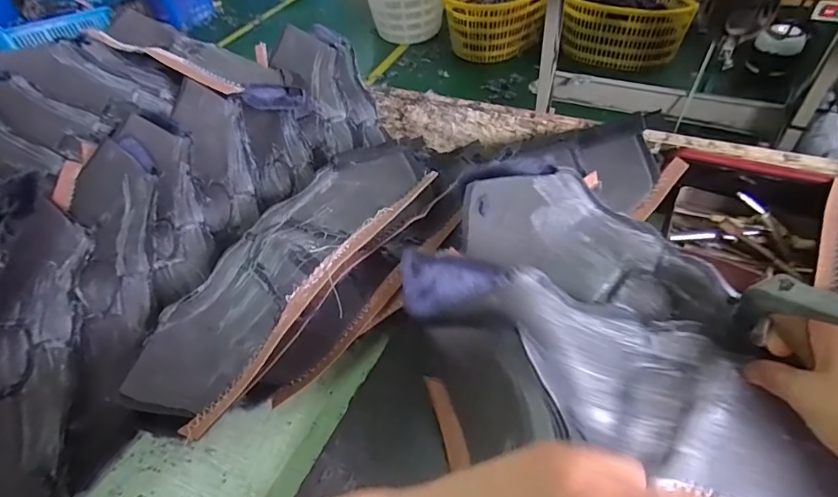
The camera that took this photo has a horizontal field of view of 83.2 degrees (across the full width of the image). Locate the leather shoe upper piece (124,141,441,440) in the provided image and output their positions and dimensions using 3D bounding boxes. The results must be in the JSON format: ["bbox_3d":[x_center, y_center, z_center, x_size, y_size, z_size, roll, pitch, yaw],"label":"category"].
[{"bbox_3d":[-0.103,0.009,0.379,0.105,0.044,0.271,29,57,28],"label":"leather shoe upper piece"}]

